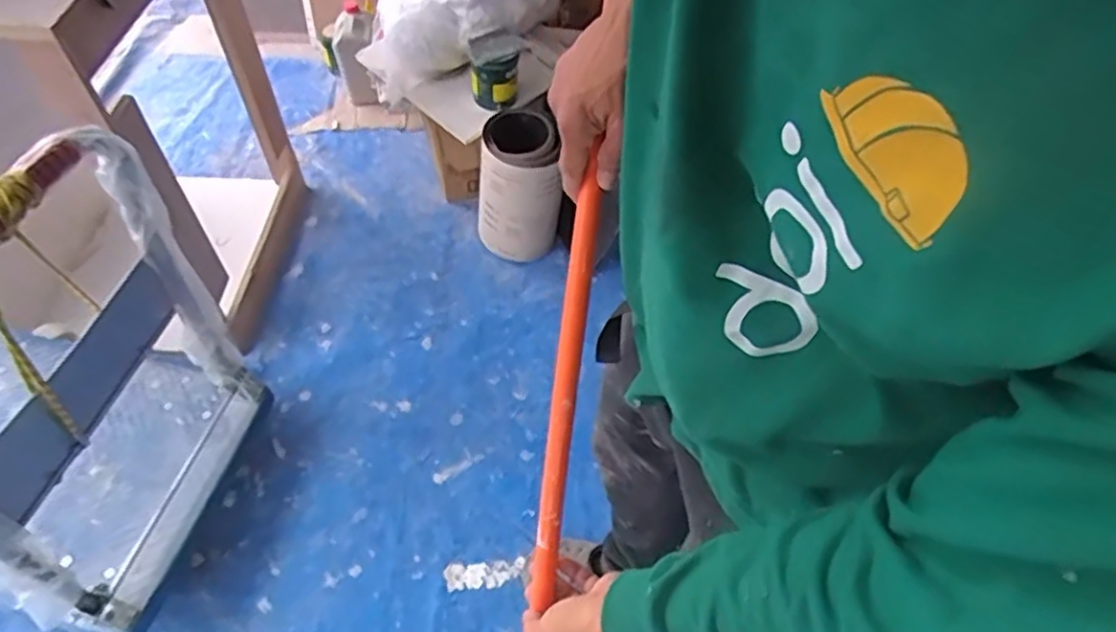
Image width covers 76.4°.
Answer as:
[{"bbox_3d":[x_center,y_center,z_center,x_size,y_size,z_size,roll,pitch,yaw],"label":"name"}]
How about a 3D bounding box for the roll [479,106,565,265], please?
[{"bbox_3d":[-0.099,-0.308,1.716,0.193,0.323,0.221,-3,52,-3],"label":"roll"}]

